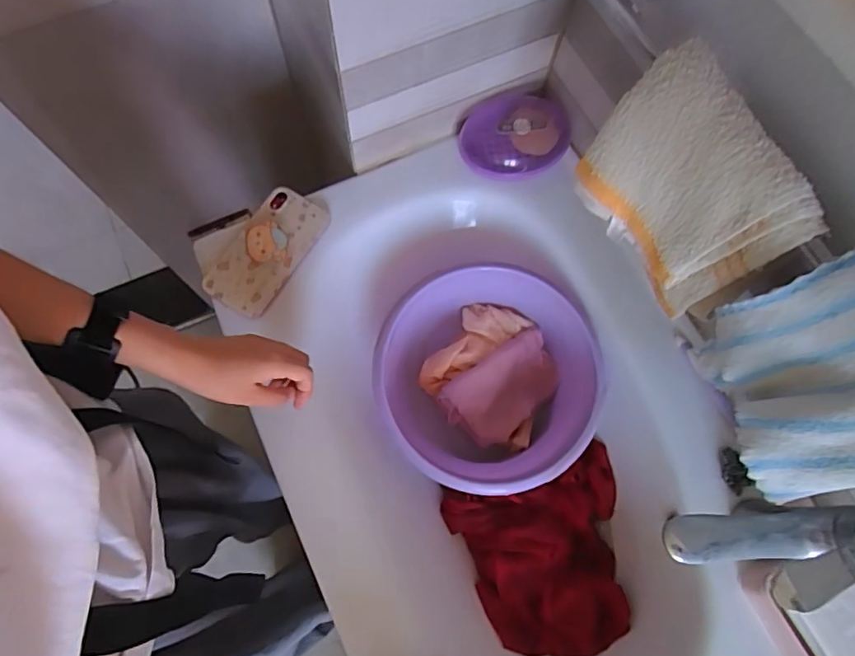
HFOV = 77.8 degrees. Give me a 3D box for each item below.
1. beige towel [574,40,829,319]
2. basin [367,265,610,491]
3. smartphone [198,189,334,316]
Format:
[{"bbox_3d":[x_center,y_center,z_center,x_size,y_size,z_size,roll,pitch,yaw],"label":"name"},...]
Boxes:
[{"bbox_3d":[0.191,-0.101,0.411,0.037,0.147,0.157,-27,77,-24],"label":"beige towel"},{"bbox_3d":[0.078,0.059,0.623,0.234,0.100,0.238,1,72,-2],"label":"basin"},{"bbox_3d":[-0.178,-0.088,0.591,0.075,0.022,0.151,32,72,-2],"label":"smartphone"}]

